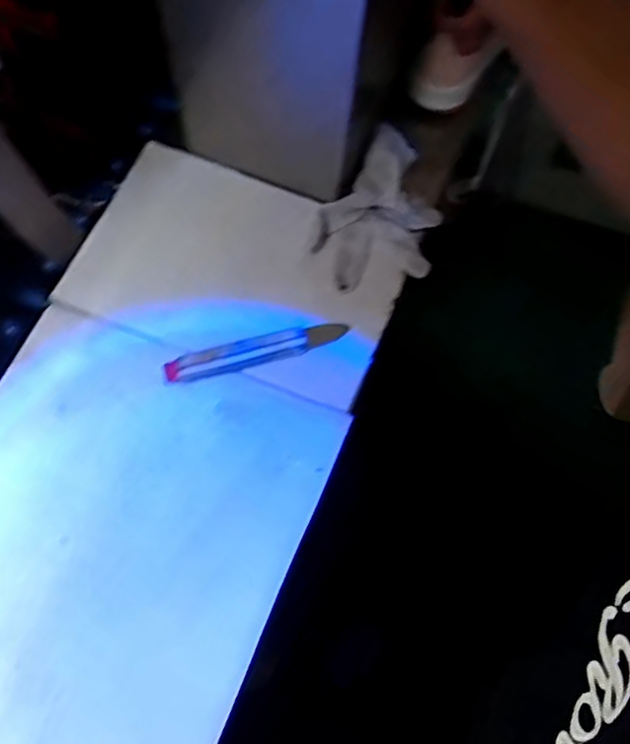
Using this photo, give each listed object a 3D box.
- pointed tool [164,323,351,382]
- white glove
[{"bbox_3d":[-0.049,-0.019,0.553,0.165,0.018,0.027,-14,71,-8],"label":"pointed tool"},{"bbox_3d":[0.065,-0.156,0.601,0.113,0.041,0.173,16,70,3],"label":"white glove"}]

